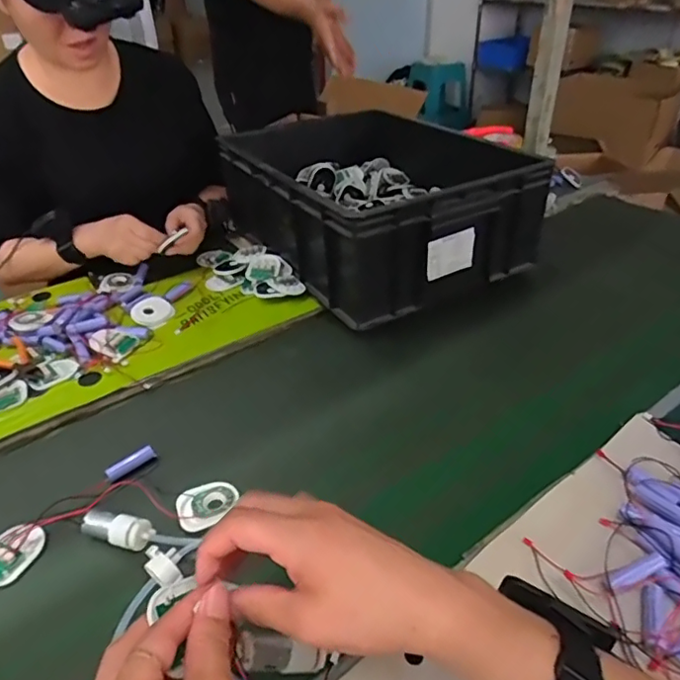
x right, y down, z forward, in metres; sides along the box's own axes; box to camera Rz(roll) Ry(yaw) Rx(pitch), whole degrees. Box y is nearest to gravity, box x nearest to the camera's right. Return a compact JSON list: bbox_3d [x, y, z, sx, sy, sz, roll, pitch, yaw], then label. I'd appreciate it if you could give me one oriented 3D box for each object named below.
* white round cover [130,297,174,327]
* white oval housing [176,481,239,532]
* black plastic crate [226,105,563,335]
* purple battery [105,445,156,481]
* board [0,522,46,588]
[{"bbox_3d":[-0.273,-0.041,0.798,0.058,0.009,0.066,-28,44,-32],"label":"white round cover"},{"bbox_3d":[-0.127,0.156,0.528,0.058,0.011,0.042,-22,41,-26],"label":"white oval housing"},{"bbox_3d":[0.040,-0.266,0.953,0.367,0.163,0.543,-19,40,-23],"label":"black plastic crate"},{"bbox_3d":[-0.214,0.126,0.562,0.014,0.013,0.048,26,44,31],"label":"purple battery"},{"bbox_3d":[-0.294,0.190,0.491,0.044,0.010,0.057,15,39,21],"label":"board"}]

